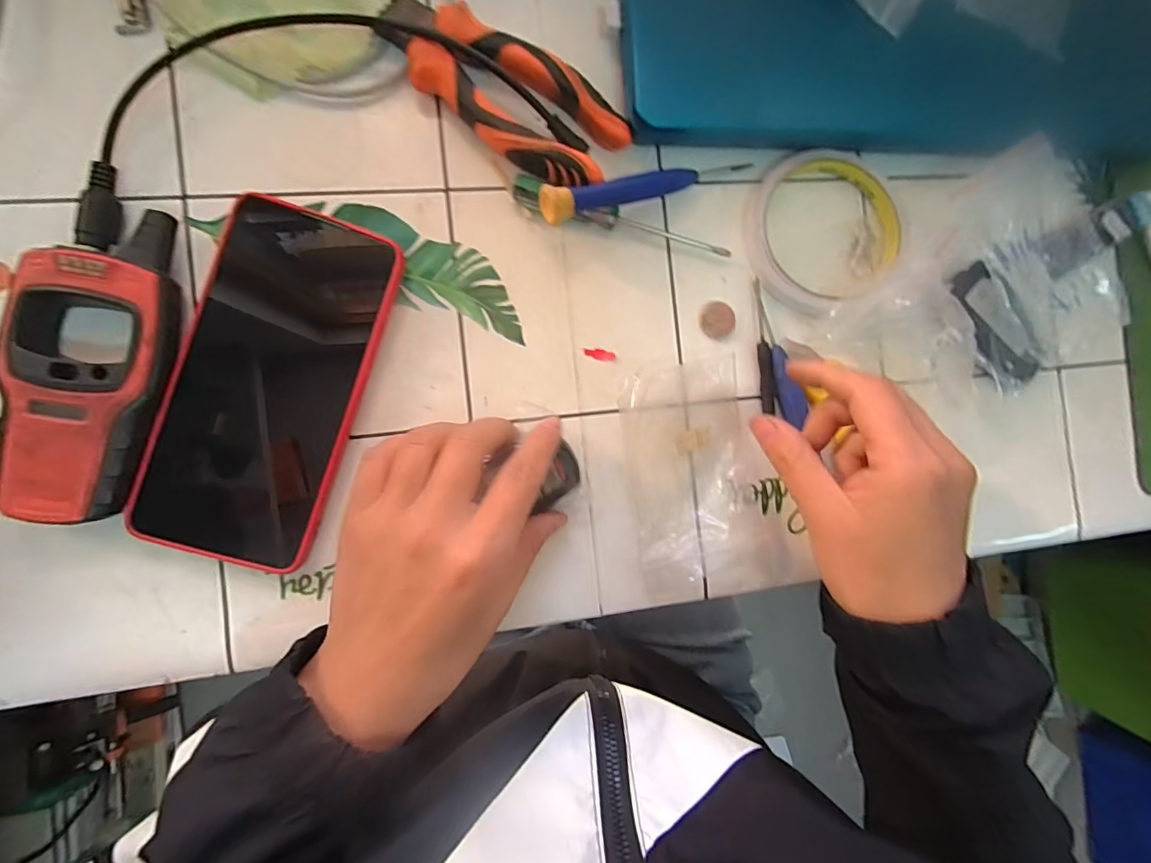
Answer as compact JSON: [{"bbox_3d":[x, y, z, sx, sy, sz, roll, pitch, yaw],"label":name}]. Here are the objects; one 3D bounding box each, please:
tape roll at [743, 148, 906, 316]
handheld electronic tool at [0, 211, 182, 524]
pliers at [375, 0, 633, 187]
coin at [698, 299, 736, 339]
[{"bbox_3d":[0.136,-0.112,0.267,0.088,0.020,0.082,0,90,-9],"label":"tape roll"},{"bbox_3d":[-0.204,-0.028,0.211,0.056,0.022,0.127,5,89,-9],"label":"handheld electronic tool"},{"bbox_3d":[-0.035,-0.165,0.242,0.121,0.020,0.050,32,85,-8],"label":"pliers"},{"bbox_3d":[0.077,-0.060,0.266,0.020,0.004,0.019,0,90,-9],"label":"coin"}]

